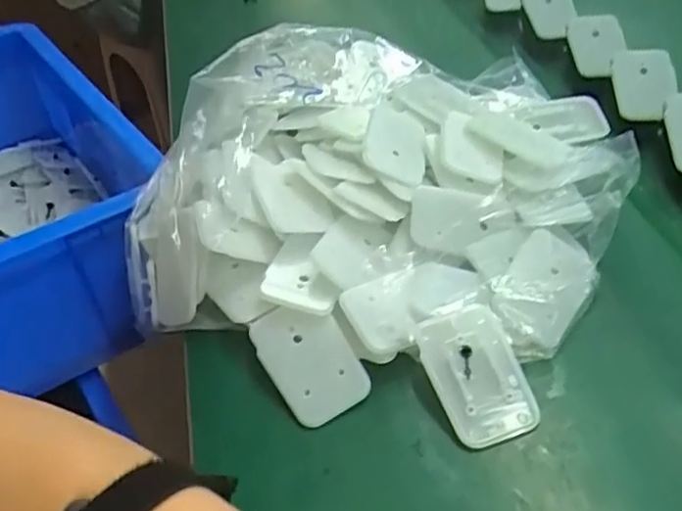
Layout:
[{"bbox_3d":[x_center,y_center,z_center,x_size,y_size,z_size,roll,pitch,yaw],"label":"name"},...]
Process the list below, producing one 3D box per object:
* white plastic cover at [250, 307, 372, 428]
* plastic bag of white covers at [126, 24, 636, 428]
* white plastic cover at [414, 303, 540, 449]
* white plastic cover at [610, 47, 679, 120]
[{"bbox_3d":[-0.017,0.055,0.345,0.043,0.006,0.066,-33,66,-8],"label":"white plastic cover"},{"bbox_3d":[0.020,-0.054,0.423,0.290,0.082,0.295,20,49,27],"label":"plastic bag of white covers"},{"bbox_3d":[0.068,0.059,0.324,0.044,0.005,0.067,-19,67,-11],"label":"white plastic cover"},{"bbox_3d":[0.222,-0.127,0.477,0.039,0.008,0.072,-7,55,22],"label":"white plastic cover"}]

